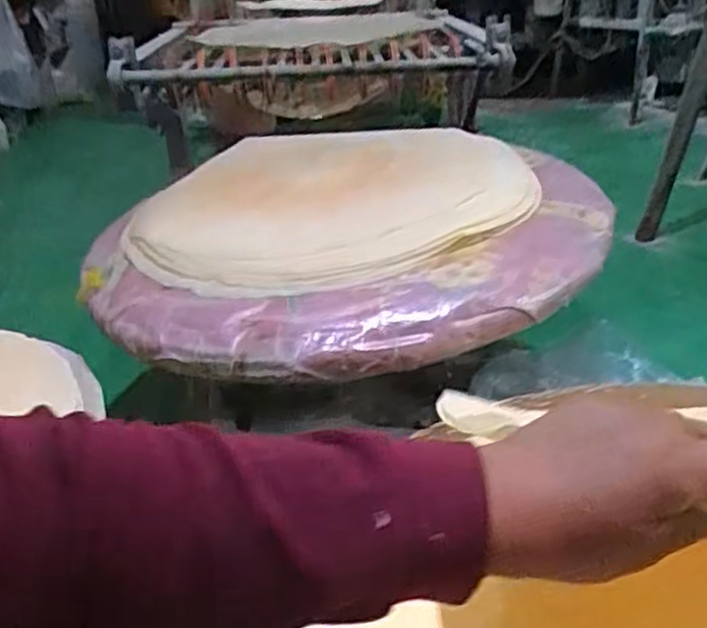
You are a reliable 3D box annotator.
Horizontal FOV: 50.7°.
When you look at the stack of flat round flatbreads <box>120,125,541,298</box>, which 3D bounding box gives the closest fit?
[{"bbox_3d":[-0.047,-0.198,1.213,0.619,0.062,0.628,-9,32,3],"label":"stack of flat round flatbreads"}]

